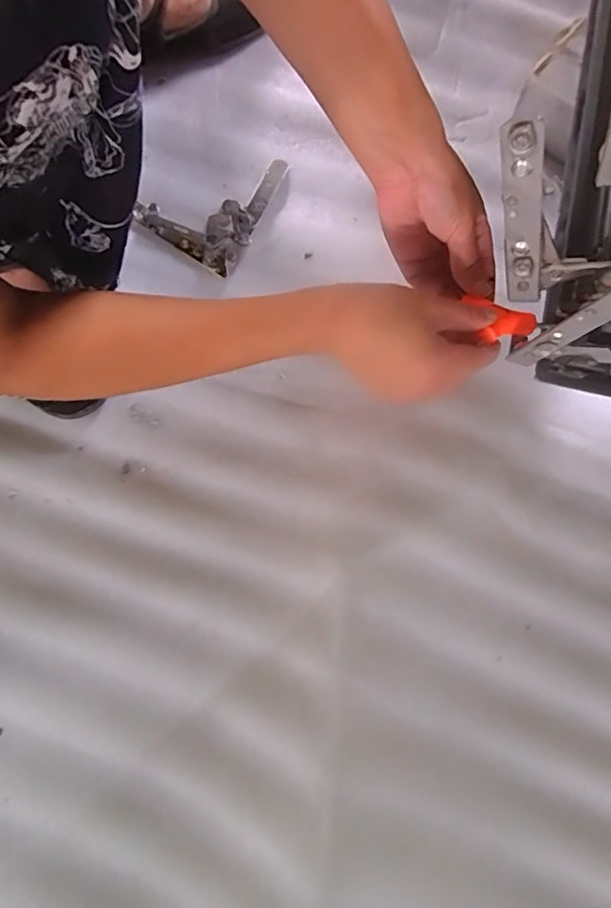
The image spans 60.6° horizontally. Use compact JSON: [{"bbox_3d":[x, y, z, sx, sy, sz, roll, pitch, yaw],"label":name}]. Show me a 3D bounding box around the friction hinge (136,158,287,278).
[{"bbox_3d":[-0.089,-0.263,0.521,0.109,0.029,0.138,32,79,8],"label":"friction hinge"}]

